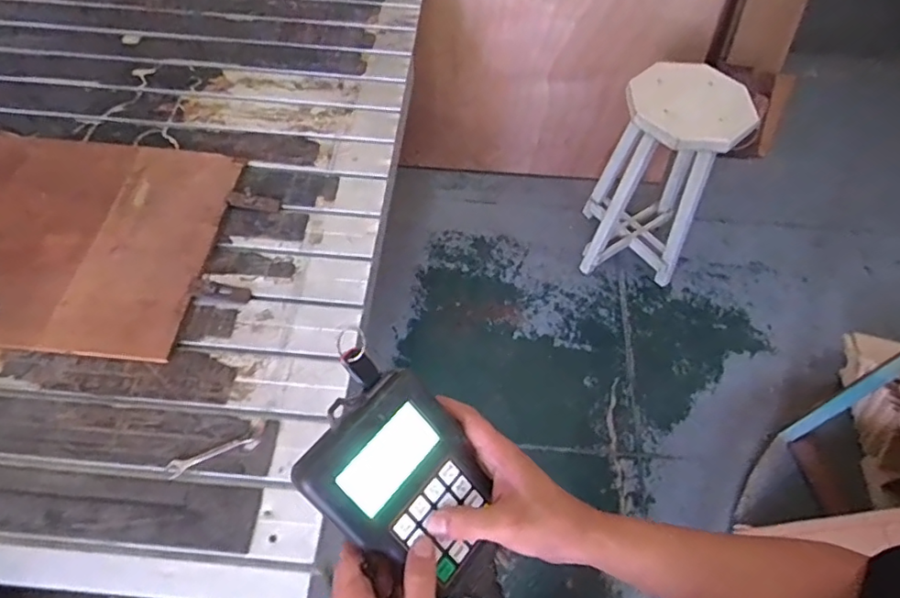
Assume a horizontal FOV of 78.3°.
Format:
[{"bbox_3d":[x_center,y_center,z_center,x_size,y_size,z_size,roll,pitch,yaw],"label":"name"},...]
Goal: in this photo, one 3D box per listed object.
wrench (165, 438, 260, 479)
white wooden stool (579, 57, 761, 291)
[{"bbox_3d":[-0.338,0.223,0.792,0.124,0.006,0.024,-19,60,-14],"label":"wrench"},{"bbox_3d":[0.619,-0.358,1.654,0.306,0.613,0.282,9,57,4],"label":"white wooden stool"}]

